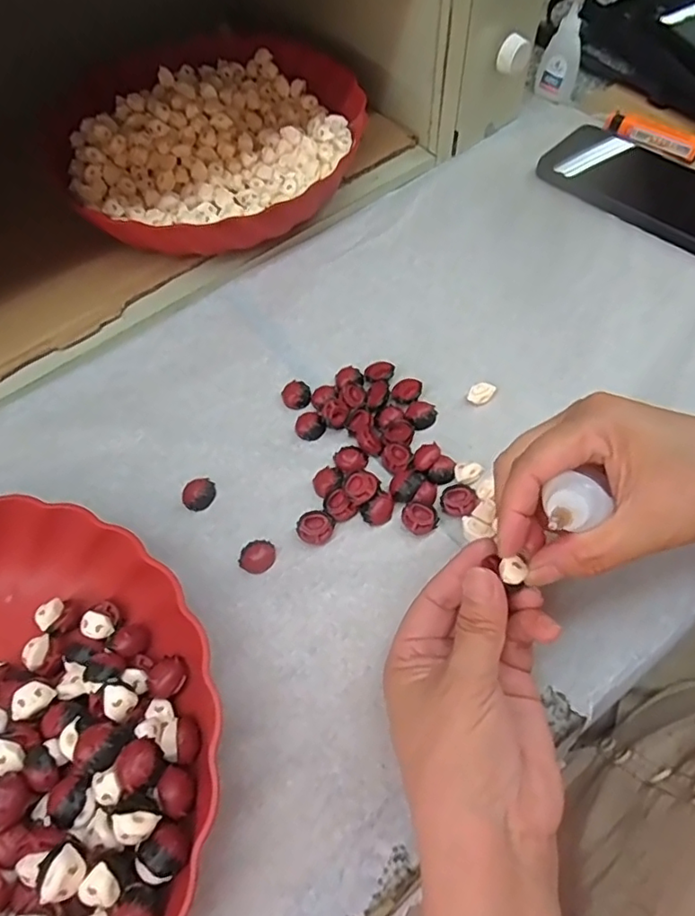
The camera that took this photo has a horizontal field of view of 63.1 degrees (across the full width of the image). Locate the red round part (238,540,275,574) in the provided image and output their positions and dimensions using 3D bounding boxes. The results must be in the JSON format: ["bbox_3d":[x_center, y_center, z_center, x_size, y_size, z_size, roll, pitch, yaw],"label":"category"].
[{"bbox_3d":[-0.051,0.055,0.318,0.019,0.007,0.019,-1,61,2],"label":"red round part"}]

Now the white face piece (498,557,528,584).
[{"bbox_3d":[0.072,0.049,0.245,0.010,0.004,0.010,-1,61,2],"label":"white face piece"}]

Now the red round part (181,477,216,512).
[{"bbox_3d":[-0.089,0.021,0.339,0.021,0.007,0.018,-38,66,-17],"label":"red round part"}]

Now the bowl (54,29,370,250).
[{"bbox_3d":[-0.110,-0.253,0.461,0.231,0.056,0.247,-1,61,2],"label":"bowl"}]

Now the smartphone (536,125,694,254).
[{"bbox_3d":[0.240,-0.214,0.445,0.160,0.015,0.087,39,69,21],"label":"smartphone"}]

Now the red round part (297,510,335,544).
[{"bbox_3d":[-0.018,0.040,0.323,0.018,0.010,0.019,-1,61,2],"label":"red round part"}]

